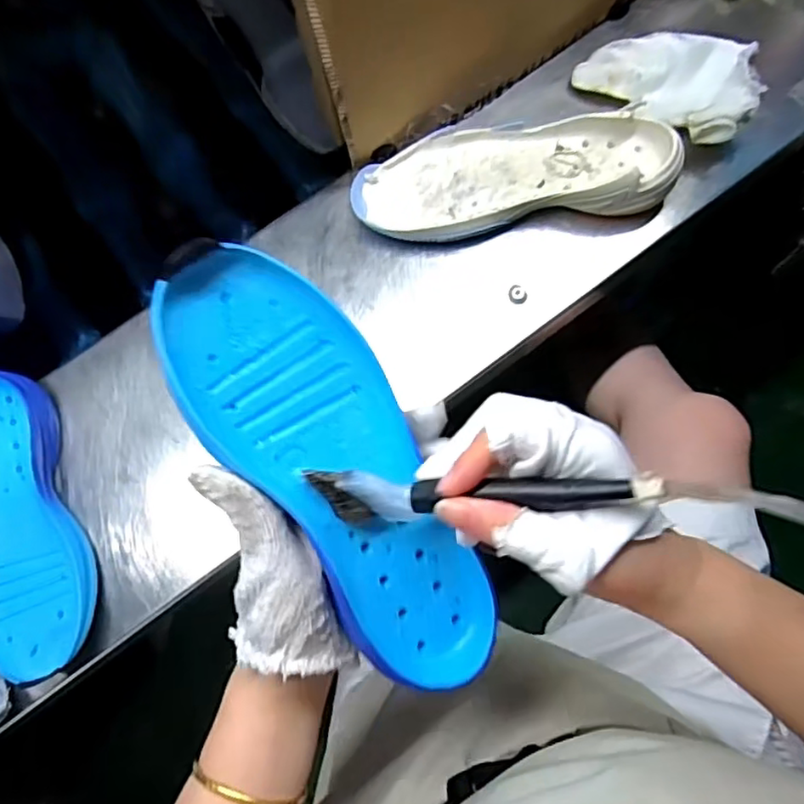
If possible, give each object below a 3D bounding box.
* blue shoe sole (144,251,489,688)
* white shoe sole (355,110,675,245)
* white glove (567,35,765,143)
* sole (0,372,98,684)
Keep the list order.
[{"bbox_3d":[-0.032,0.035,0.320,0.090,0.031,0.238,-33,97,-8],"label":"blue shoe sole"},{"bbox_3d":[0.097,-0.206,0.570,0.284,0.051,0.105,-7,72,0],"label":"white shoe sole"},{"bbox_3d":[0.255,-0.308,0.584,0.155,0.049,0.110,37,77,12],"label":"white glove"},{"bbox_3d":[-0.314,0.097,0.513,0.099,0.035,0.248,-19,73,-4],"label":"sole"}]

